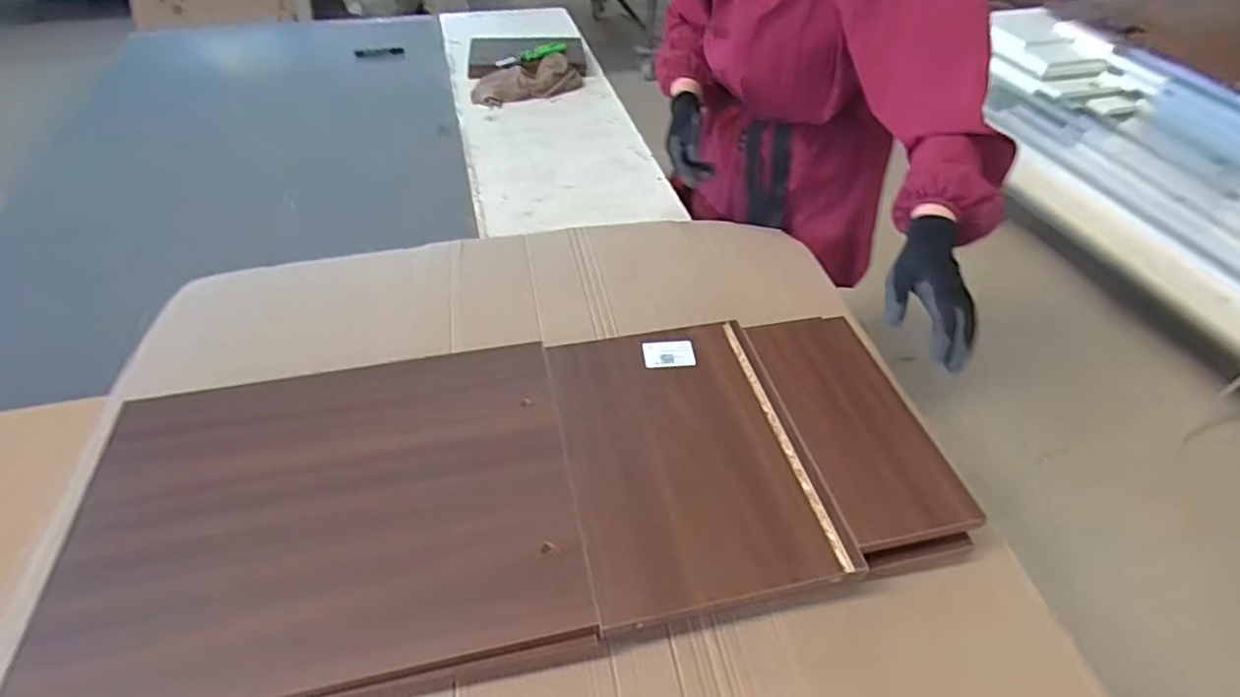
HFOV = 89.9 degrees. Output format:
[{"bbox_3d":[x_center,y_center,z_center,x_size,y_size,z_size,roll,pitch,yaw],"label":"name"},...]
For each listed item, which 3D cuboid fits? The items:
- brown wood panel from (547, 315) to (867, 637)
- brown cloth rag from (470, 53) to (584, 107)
[{"bbox_3d":[0.068,0.101,0.653,0.242,0.016,0.335,-8,46,-10],"label":"brown wood panel"},{"bbox_3d":[-0.234,-0.688,1.582,0.289,0.056,0.167,-8,46,-10],"label":"brown cloth rag"}]

